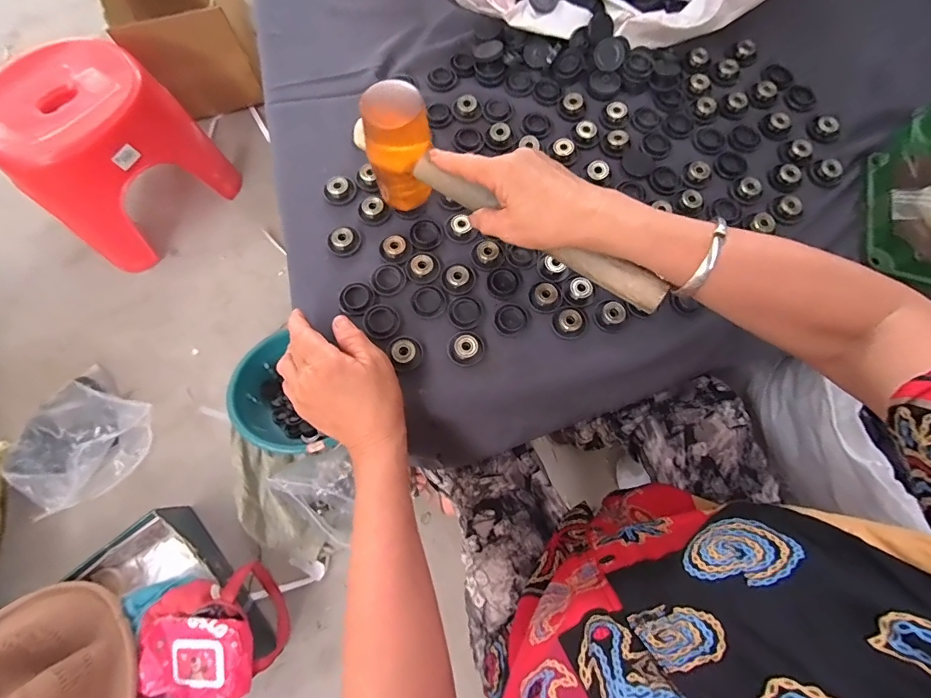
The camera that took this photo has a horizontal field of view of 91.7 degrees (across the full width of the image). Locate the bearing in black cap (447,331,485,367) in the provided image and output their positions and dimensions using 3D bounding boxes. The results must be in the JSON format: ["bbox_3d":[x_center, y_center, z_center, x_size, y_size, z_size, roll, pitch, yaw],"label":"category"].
[{"bbox_3d":[0.000,-0.002,0.419,0.033,0.013,0.032,0,73,-2],"label":"bearing in black cap"}]

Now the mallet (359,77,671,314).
[{"bbox_3d":[0.037,-0.112,0.397,0.281,0.103,0.050,34,75,5],"label":"mallet"}]

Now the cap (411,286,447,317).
[{"bbox_3d":[-0.035,-0.045,0.426,0.031,0.005,0.029,-17,74,-7],"label":"cap"}]

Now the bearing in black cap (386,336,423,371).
[{"bbox_3d":[-0.053,0.002,0.400,0.029,0.012,0.028,0,73,-2],"label":"bearing in black cap"}]

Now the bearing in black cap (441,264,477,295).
[{"bbox_3d":[-0.006,-0.068,0.433,0.033,0.007,0.028,-17,74,-7],"label":"bearing in black cap"}]

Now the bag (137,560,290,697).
[{"bbox_3d":[-0.403,0.458,0.700,0.201,0.142,0.182,-27,75,-9],"label":"bag"}]

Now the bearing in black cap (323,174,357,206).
[{"bbox_3d":[-0.129,-0.166,0.467,0.029,0.012,0.034,28,74,7],"label":"bearing in black cap"}]

